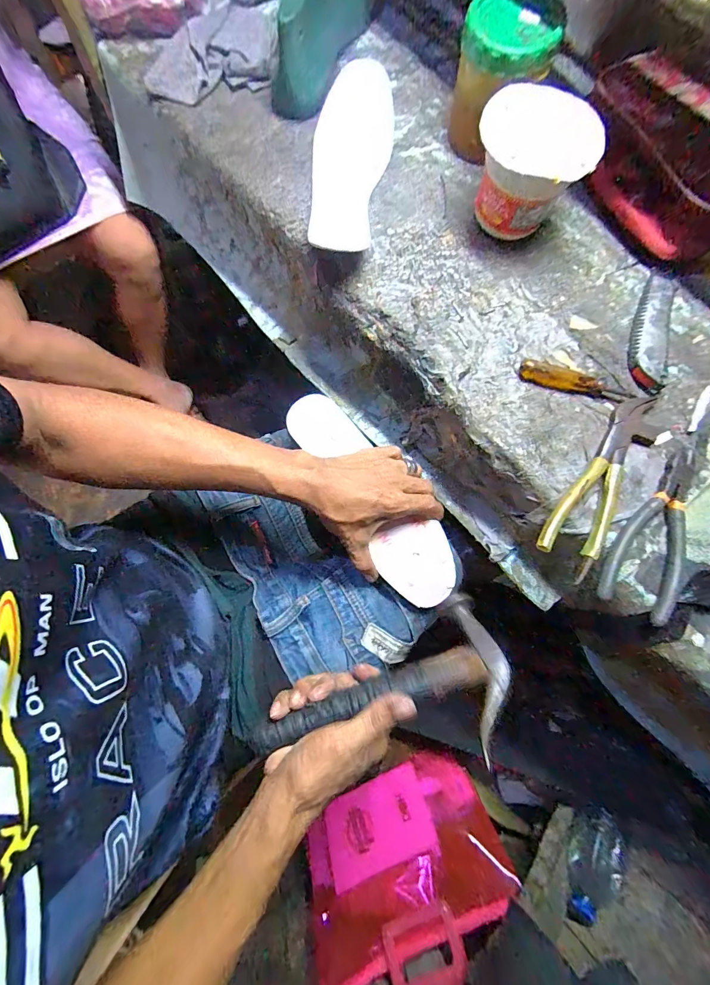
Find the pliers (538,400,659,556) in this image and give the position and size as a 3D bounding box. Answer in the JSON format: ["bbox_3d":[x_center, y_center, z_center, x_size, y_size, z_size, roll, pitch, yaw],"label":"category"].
[{"bbox_3d":[0.237,-0.012,0.353,0.052,0.016,0.188,37,79,7],"label":"pliers"}]

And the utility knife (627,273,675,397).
[{"bbox_3d":[0.309,-0.168,0.390,0.033,0.015,0.131,16,77,3],"label":"utility knife"}]

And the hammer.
[{"bbox_3d":[0.027,0.192,0.324,0.229,0.030,0.114,-26,42,-6],"label":"hammer"}]

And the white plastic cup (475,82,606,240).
[{"bbox_3d":[0.170,-0.319,0.380,0.110,0.090,0.101,0,77,-1],"label":"white plastic cup"}]

